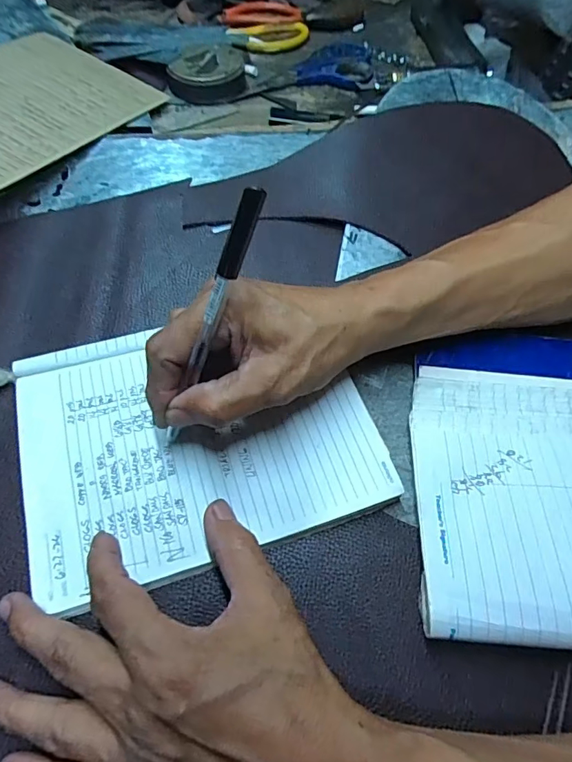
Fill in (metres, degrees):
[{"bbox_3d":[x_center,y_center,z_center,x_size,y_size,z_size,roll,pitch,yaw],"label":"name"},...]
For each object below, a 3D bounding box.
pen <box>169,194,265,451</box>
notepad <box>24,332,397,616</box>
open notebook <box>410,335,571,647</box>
[{"bbox_3d":[-0.041,-0.021,0.232,0.011,0.153,0.006,39,36,18],"label":"pen"},{"bbox_3d":[-0.051,0.027,0.278,0.195,0.008,0.147,-15,63,-9],"label":"notepad"},{"bbox_3d":[0.178,0.051,0.269,0.206,0.030,0.181,7,61,-3],"label":"open notebook"}]

